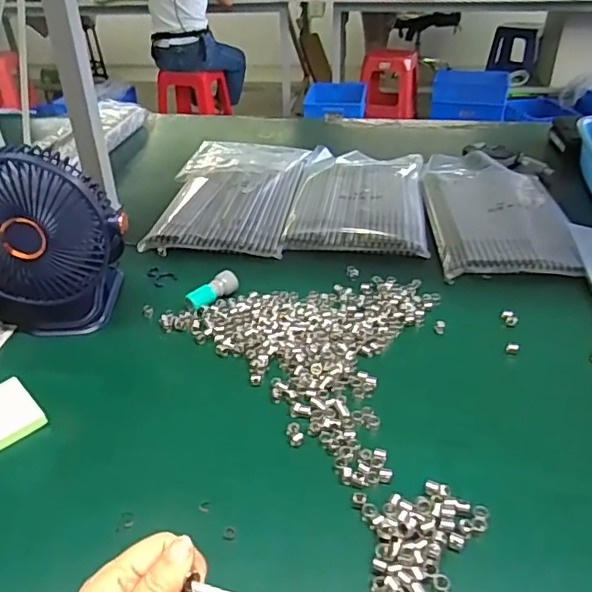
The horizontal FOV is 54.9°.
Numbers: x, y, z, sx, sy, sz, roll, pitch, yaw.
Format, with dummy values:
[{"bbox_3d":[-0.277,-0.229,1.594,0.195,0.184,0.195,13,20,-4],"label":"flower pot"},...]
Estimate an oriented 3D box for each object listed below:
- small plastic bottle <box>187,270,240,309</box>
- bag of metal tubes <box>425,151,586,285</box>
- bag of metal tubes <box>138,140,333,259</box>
[{"bbox_3d":[-0.091,-0.006,0.619,0.062,0.020,0.021,-29,43,-34],"label":"small plastic bottle"},{"bbox_3d":[0.272,-0.127,0.781,0.178,0.014,0.330,1,34,5],"label":"bag of metal tubes"},{"bbox_3d":[-0.089,-0.163,0.833,0.202,0.032,0.334,5,35,11],"label":"bag of metal tubes"}]

